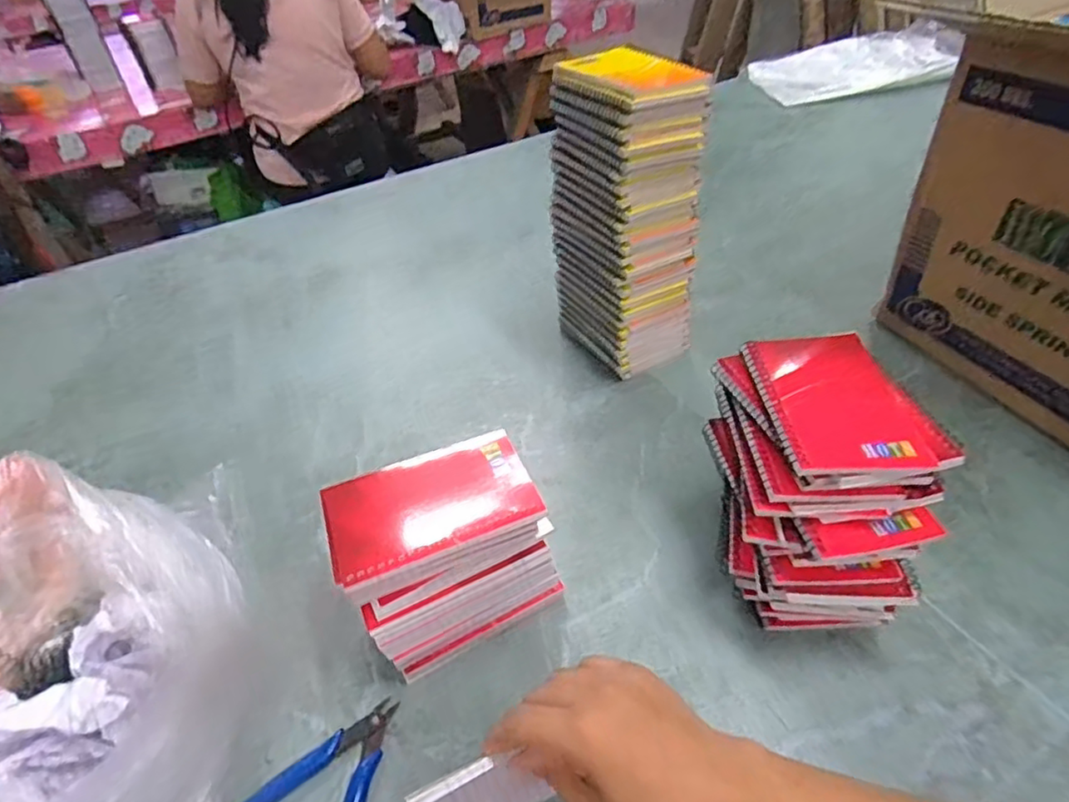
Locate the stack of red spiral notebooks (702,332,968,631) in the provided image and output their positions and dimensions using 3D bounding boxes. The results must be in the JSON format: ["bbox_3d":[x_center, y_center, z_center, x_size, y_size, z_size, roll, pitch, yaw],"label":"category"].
[{"bbox_3d":[0.194,0.066,0.441,0.119,0.161,0.151,-2,42,5],"label":"stack of red spiral notebooks"}]

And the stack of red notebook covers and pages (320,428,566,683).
[{"bbox_3d":[-0.060,0.110,0.449,0.140,0.128,0.089,-20,44,-15],"label":"stack of red notebook covers and pages"}]

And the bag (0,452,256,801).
[{"bbox_3d":[-0.332,0.171,0.422,0.308,0.123,0.244,9,44,16],"label":"bag"}]

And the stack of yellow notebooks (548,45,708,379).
[{"bbox_3d":[0.091,-0.176,0.627,0.113,0.285,0.140,-19,43,-13],"label":"stack of yellow notebooks"}]

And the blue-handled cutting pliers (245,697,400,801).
[{"bbox_3d":[-0.134,0.243,0.397,0.081,0.010,0.115,15,46,22],"label":"blue-handled cutting pliers"}]

